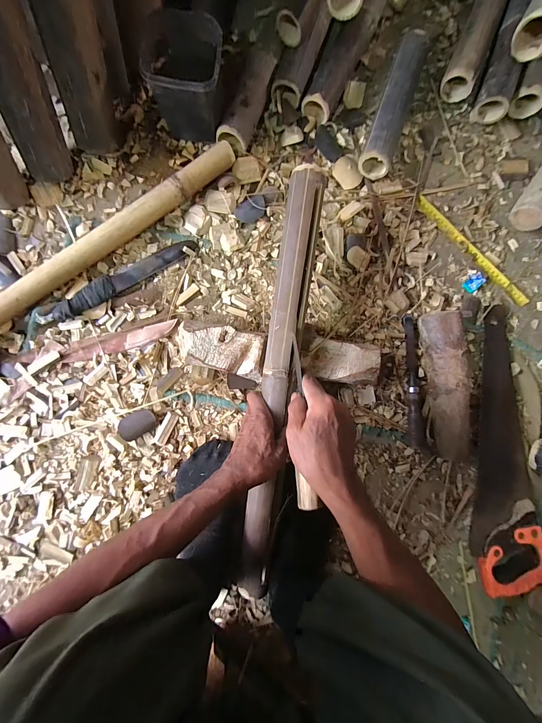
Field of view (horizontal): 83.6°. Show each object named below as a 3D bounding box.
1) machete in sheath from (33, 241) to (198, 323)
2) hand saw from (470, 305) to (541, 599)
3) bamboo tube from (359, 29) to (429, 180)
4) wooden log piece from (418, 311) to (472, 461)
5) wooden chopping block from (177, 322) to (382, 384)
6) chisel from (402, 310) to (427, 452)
[{"bbox_3d":[-0.258,-0.141,0.522,0.281,0.027,0.040,-32,89,-6],"label":"machete in sheath"},{"bbox_3d":[0.438,0.154,0.554,0.114,0.033,0.498,6,86,-4],"label":"hand saw"},{"bbox_3d":[0.231,-0.477,0.566,0.060,0.059,0.271,20,85,-3],"label":"bamboo tube"},{"bbox_3d":[0.299,0.041,0.530,0.054,0.072,0.246,-2,86,-5],"label":"wooden log piece"},{"bbox_3d":[0.014,-0.008,0.515,0.332,0.060,0.081,7,86,-4],"label":"wooden chopping block"},{"bbox_3d":[0.265,0.036,0.556,0.032,0.021,0.247,-1,86,-5],"label":"chisel"}]

